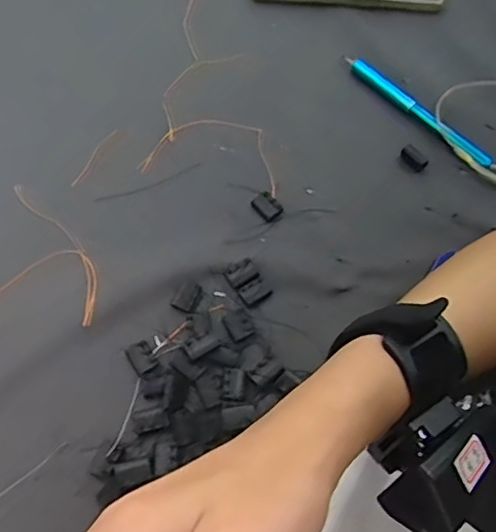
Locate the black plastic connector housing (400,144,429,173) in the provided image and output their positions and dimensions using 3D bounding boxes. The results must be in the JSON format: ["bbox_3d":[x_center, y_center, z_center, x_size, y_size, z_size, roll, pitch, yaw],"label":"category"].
[{"bbox_3d":[0.121,-0.078,0.439,0.012,0.006,0.021,-39,71,-18],"label":"black plastic connector housing"}]

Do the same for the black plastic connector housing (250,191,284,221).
[{"bbox_3d":[0.013,-0.042,0.421,0.016,0.004,0.021,-39,71,-19],"label":"black plastic connector housing"}]

